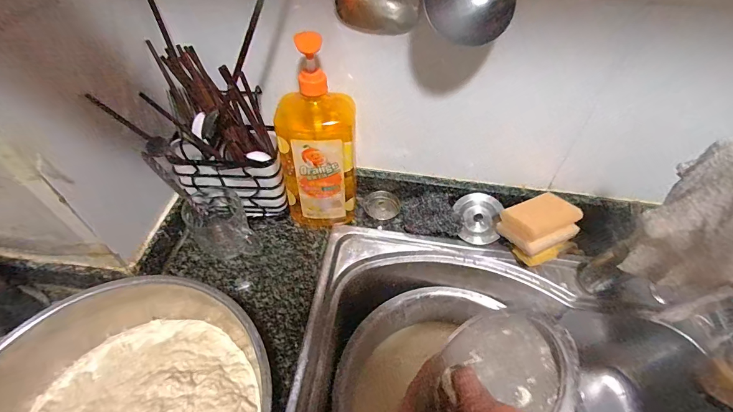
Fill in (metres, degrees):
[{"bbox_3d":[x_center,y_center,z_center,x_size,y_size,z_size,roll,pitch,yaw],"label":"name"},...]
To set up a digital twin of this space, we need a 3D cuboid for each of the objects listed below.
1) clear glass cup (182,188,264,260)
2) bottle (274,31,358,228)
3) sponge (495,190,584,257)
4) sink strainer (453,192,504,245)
[{"bbox_3d":[-0.208,0.030,0.519,0.075,0.084,0.088,-26,55,-22],"label":"clear glass cup"},{"bbox_3d":[-0.067,-0.086,0.496,0.105,0.281,0.082,2,49,0],"label":"bottle"},{"bbox_3d":[0.254,0.021,0.518,0.103,0.040,0.065,-21,53,-18],"label":"sponge"},{"bbox_3d":[0.177,0.020,0.566,0.071,0.024,0.079,-7,83,5],"label":"sink strainer"}]

